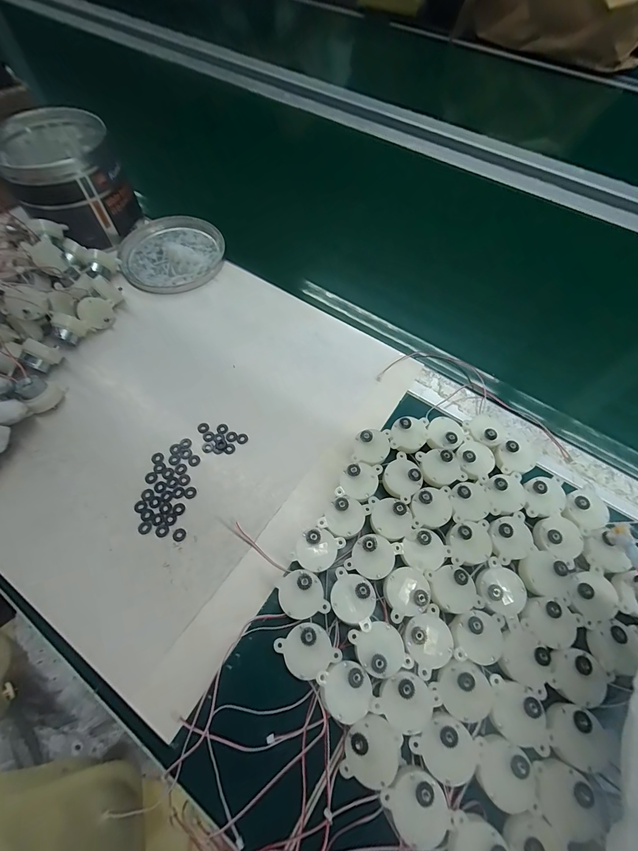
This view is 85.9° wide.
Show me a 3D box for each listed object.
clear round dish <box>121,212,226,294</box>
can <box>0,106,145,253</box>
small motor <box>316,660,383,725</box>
[{"bbox_3d":[-0.188,-0.222,0.444,0.126,0.017,0.130,1,62,-1],"label":"clear round dish"},{"bbox_3d":[-0.308,-0.300,0.428,0.122,0.106,0.137,-28,66,-16],"label":"can"},{"bbox_3d":[0.019,0.177,0.230,0.037,0.029,0.032,-18,64,-11],"label":"small motor"}]

